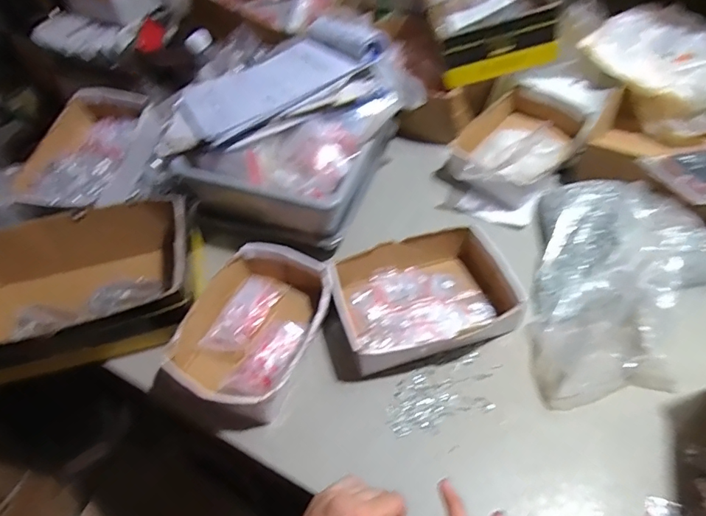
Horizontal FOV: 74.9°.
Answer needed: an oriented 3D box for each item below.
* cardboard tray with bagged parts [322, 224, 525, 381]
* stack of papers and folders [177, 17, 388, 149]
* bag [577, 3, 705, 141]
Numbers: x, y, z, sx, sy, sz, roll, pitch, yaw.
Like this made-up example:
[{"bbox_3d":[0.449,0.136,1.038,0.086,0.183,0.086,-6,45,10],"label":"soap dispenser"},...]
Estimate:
[{"bbox_3d":[0.090,0.059,0.665,0.271,0.061,0.184,-13,49,-6],"label":"cardboard tray with bagged parts"},{"bbox_3d":[-0.131,-0.320,0.786,0.329,0.092,0.255,-20,50,-12],"label":"stack of papers and folders"},{"bbox_3d":[0.606,-0.363,0.895,0.282,0.146,0.185,28,57,26],"label":"bag"}]

